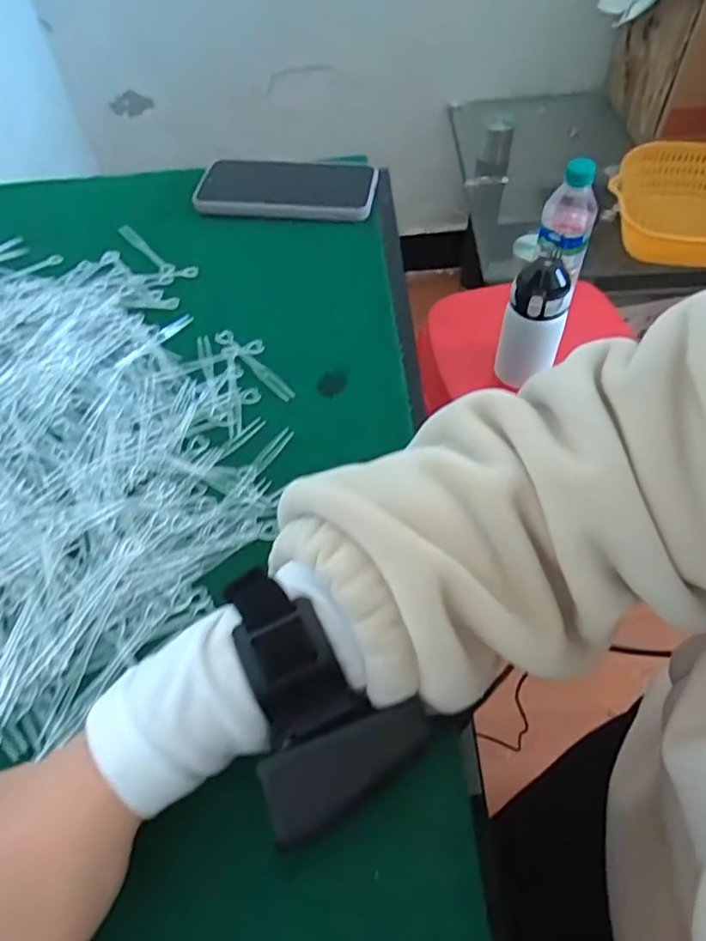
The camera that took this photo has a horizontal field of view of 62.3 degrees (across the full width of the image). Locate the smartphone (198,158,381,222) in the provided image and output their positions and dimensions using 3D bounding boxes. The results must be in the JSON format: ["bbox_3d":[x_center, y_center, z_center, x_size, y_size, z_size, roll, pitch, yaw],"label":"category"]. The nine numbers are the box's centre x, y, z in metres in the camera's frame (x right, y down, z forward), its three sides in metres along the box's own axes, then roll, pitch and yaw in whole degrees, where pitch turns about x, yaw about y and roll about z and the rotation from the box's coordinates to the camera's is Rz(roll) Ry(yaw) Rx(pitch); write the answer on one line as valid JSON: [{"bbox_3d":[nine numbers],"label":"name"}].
[{"bbox_3d":[-0.059,-0.258,0.531,0.159,0.015,0.079,7,55,6],"label":"smartphone"}]

